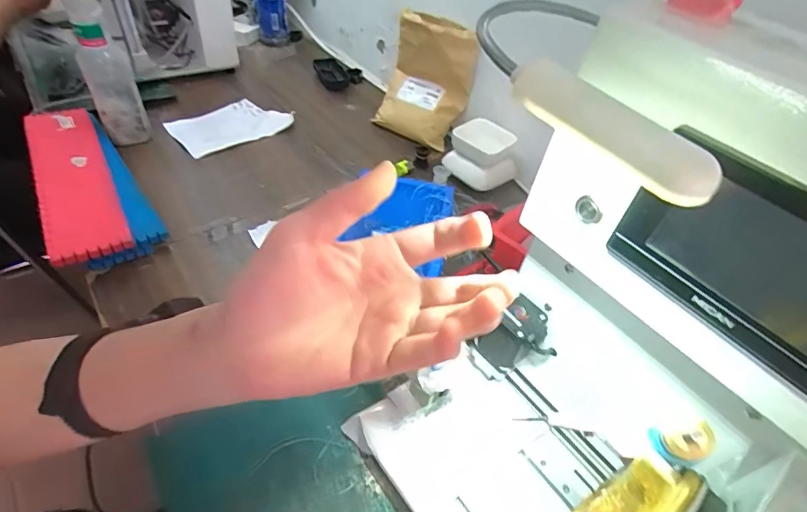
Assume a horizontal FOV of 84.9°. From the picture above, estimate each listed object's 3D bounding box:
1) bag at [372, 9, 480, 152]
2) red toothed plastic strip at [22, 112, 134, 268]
[{"bbox_3d":[0.039,-0.314,0.772,0.158,0.179,0.104,25,48,16],"label":"bag"},{"bbox_3d":[-0.430,-0.111,0.575,0.083,0.025,0.346,-19,49,-30],"label":"red toothed plastic strip"}]

